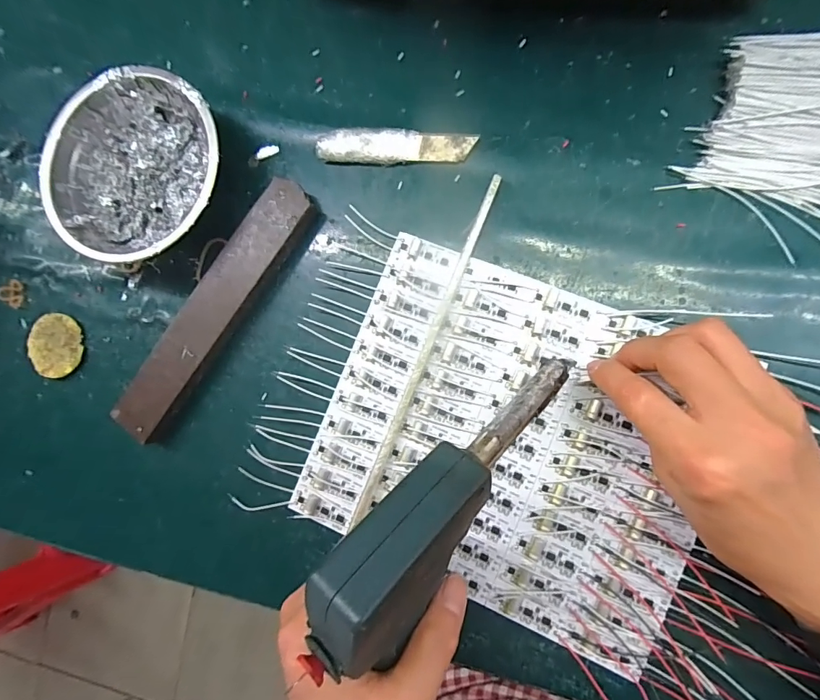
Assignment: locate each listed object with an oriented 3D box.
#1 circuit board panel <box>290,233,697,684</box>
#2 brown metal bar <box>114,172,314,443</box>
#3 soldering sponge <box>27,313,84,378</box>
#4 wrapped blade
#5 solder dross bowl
[{"bbox_3d":[0.061,0.054,0.268,0.224,0.008,0.191,22,90,10],"label":"circuit board panel"},{"bbox_3d":[-0.134,-0.025,0.295,0.035,0.017,0.199,38,93,9],"label":"brown metal bar"},{"bbox_3d":[-0.264,-0.003,0.321,0.038,0.005,0.045,4,87,10],"label":"soldering sponge"},{"bbox_3d":[-0.010,-0.135,0.286,0.101,0.010,0.025,6,88,10],"label":"wrapped blade"},{"bbox_3d":[-0.177,-0.118,0.295,0.120,0.040,0.119,-1,87,9],"label":"solder dross bowl"}]

